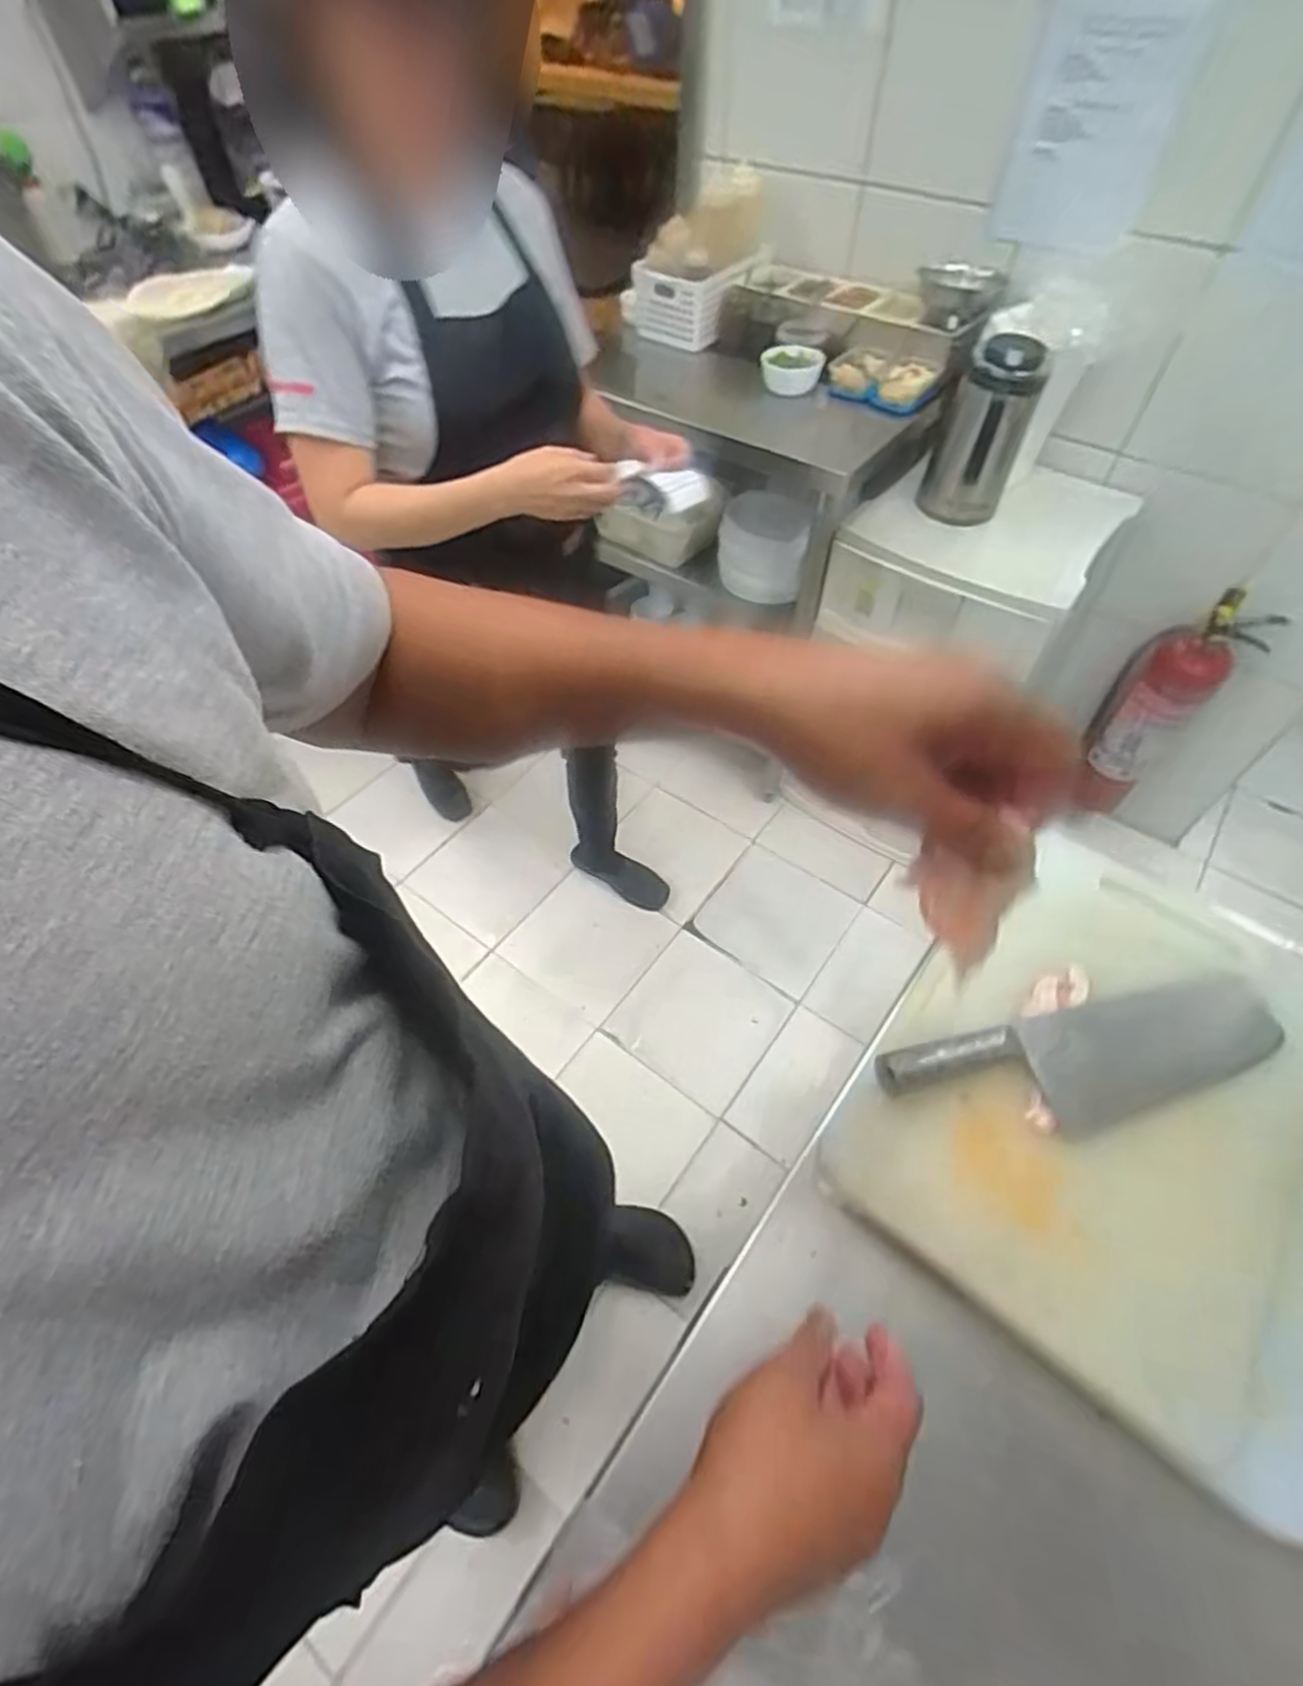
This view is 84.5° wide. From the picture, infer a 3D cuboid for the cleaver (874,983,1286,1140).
[{"bbox_3d":[0.325,0.162,0.530,0.304,0.028,0.082,-13,55,-10],"label":"cleaver"}]

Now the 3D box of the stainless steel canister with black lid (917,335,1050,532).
[{"bbox_3d":[0.529,-0.650,1.156,0.125,0.253,0.099,21,56,14],"label":"stainless steel canister with black lid"}]

